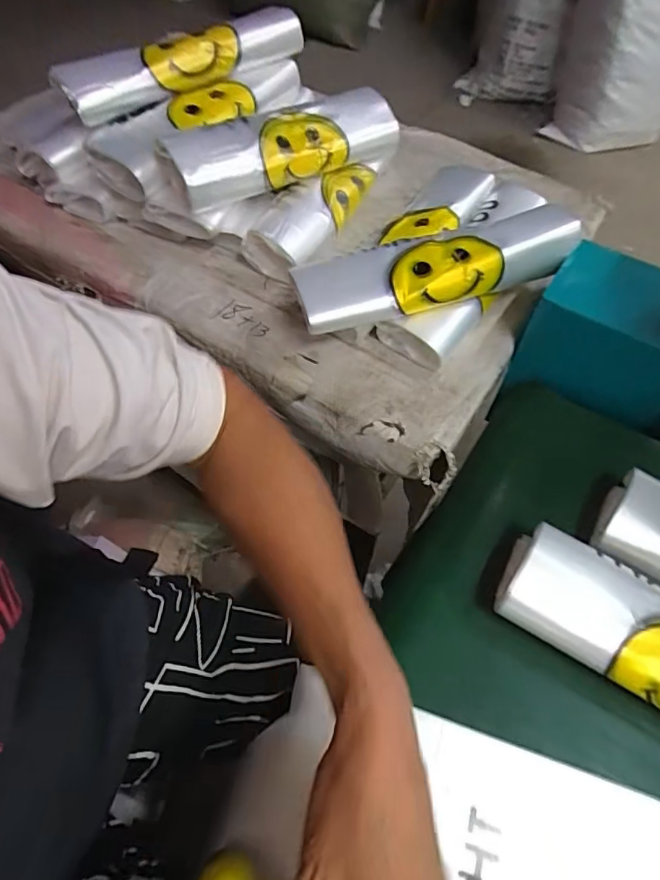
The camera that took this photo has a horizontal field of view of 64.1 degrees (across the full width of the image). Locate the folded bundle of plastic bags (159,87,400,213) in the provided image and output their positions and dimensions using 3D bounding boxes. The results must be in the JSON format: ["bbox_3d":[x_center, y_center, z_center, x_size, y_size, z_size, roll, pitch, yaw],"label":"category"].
[{"bbox_3d":[-0.049,-0.349,0.638,0.299,0.078,0.068,-16,59,-12],"label":"folded bundle of plastic bags"}]

